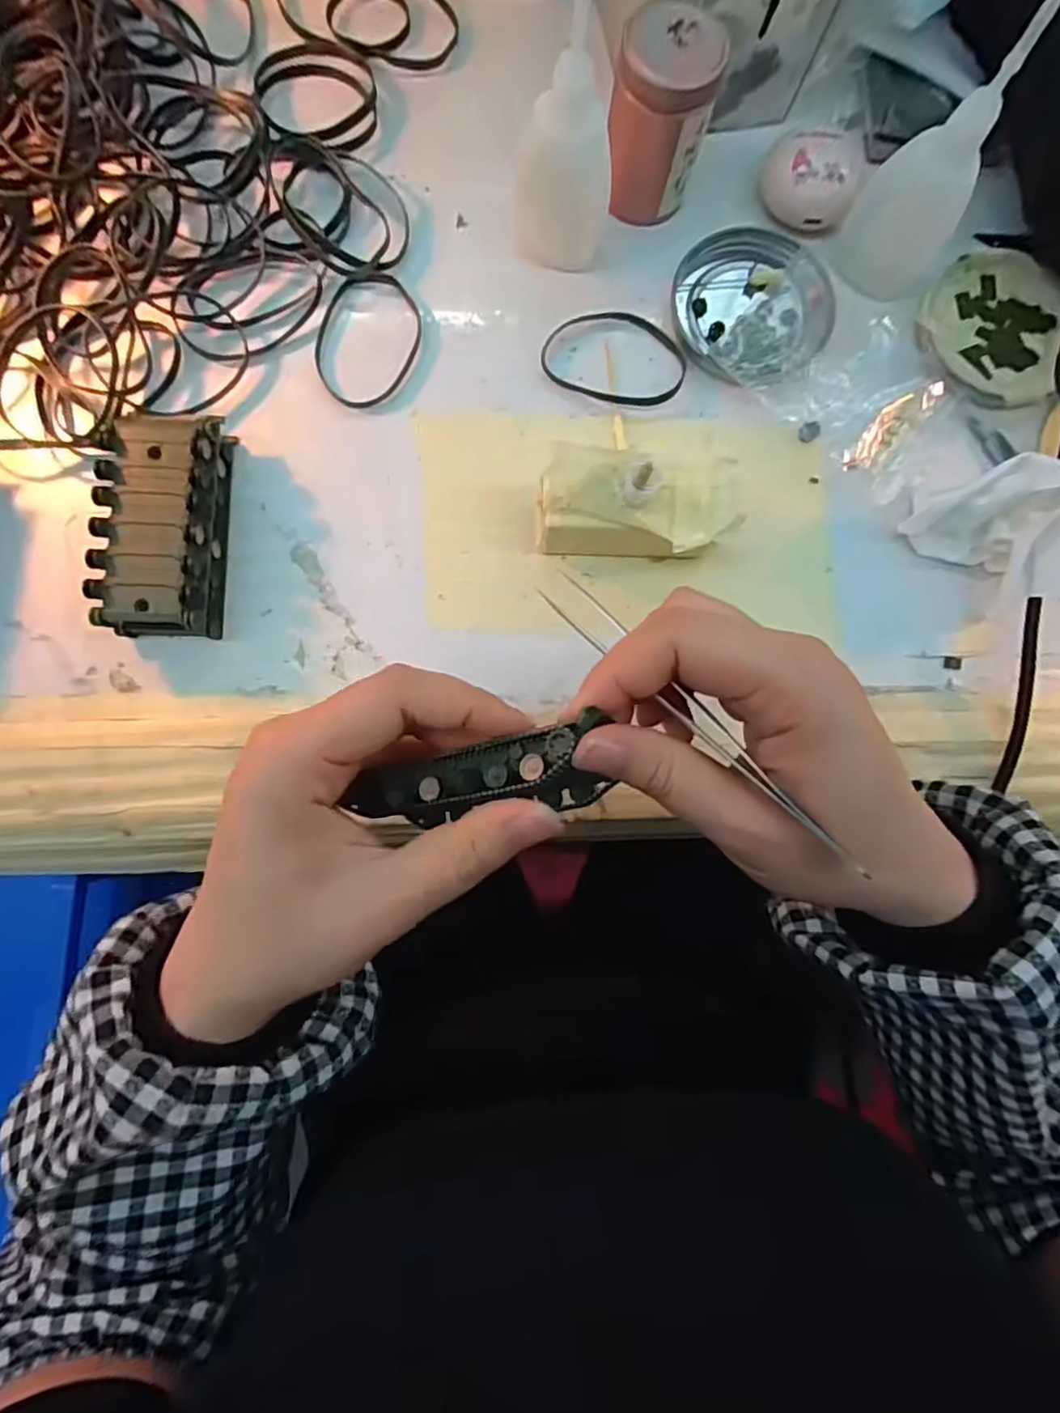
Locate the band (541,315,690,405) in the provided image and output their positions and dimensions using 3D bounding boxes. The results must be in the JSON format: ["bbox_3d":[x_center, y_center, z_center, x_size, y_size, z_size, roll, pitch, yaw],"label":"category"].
[{"bbox_3d":[0.042,-0.172,0.305,0.070,0.004,0.046,17,82,1],"label":"band"}]

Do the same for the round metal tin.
[{"bbox_3d":[0.111,-0.198,0.308,0.075,0.010,0.080,0,82,-1],"label":"round metal tin"}]

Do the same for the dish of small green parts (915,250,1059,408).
[{"bbox_3d":[0.231,-0.190,0.313,0.074,0.010,0.079,0,82,-1],"label":"dish of small green parts"}]

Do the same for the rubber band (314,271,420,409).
[{"bbox_3d":[-0.079,-0.178,0.300,0.048,0.004,0.069,18,85,-1],"label":"rubber band"}]

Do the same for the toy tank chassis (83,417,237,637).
[{"bbox_3d":[-0.159,-0.078,0.271,0.043,0.033,0.093,1,82,-1],"label":"toy tank chassis"}]

